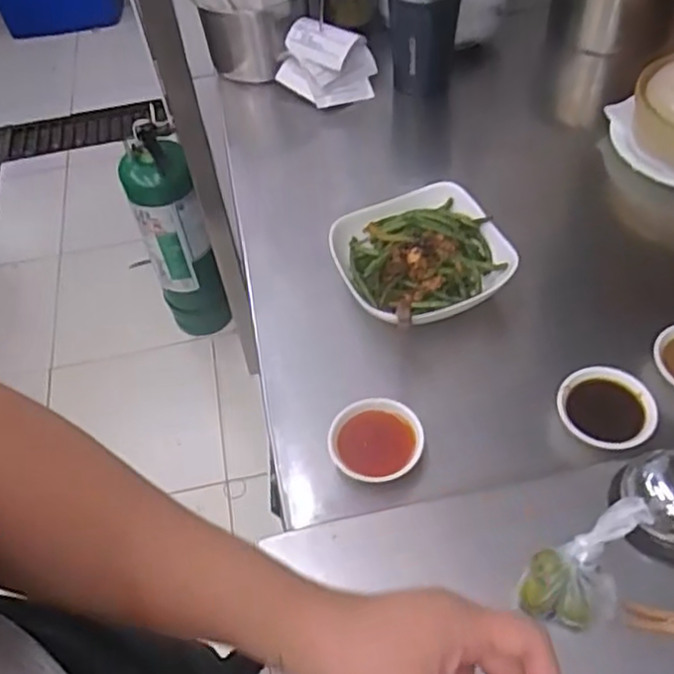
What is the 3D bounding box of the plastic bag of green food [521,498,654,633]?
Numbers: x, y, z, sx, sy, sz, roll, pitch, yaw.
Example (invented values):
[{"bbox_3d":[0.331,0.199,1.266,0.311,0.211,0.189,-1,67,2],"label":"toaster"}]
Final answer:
[{"bbox_3d":[0.166,0.152,0.447,0.092,0.058,0.051,-33,57,-19],"label":"plastic bag of green food"}]

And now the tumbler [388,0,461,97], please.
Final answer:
[{"bbox_3d":[0.107,-0.371,0.810,0.081,0.156,0.087,8,54,12],"label":"tumbler"}]

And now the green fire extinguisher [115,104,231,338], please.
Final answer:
[{"bbox_3d":[-0.311,-0.186,1.329,0.126,0.481,0.108,-15,53,-6],"label":"green fire extinguisher"}]

